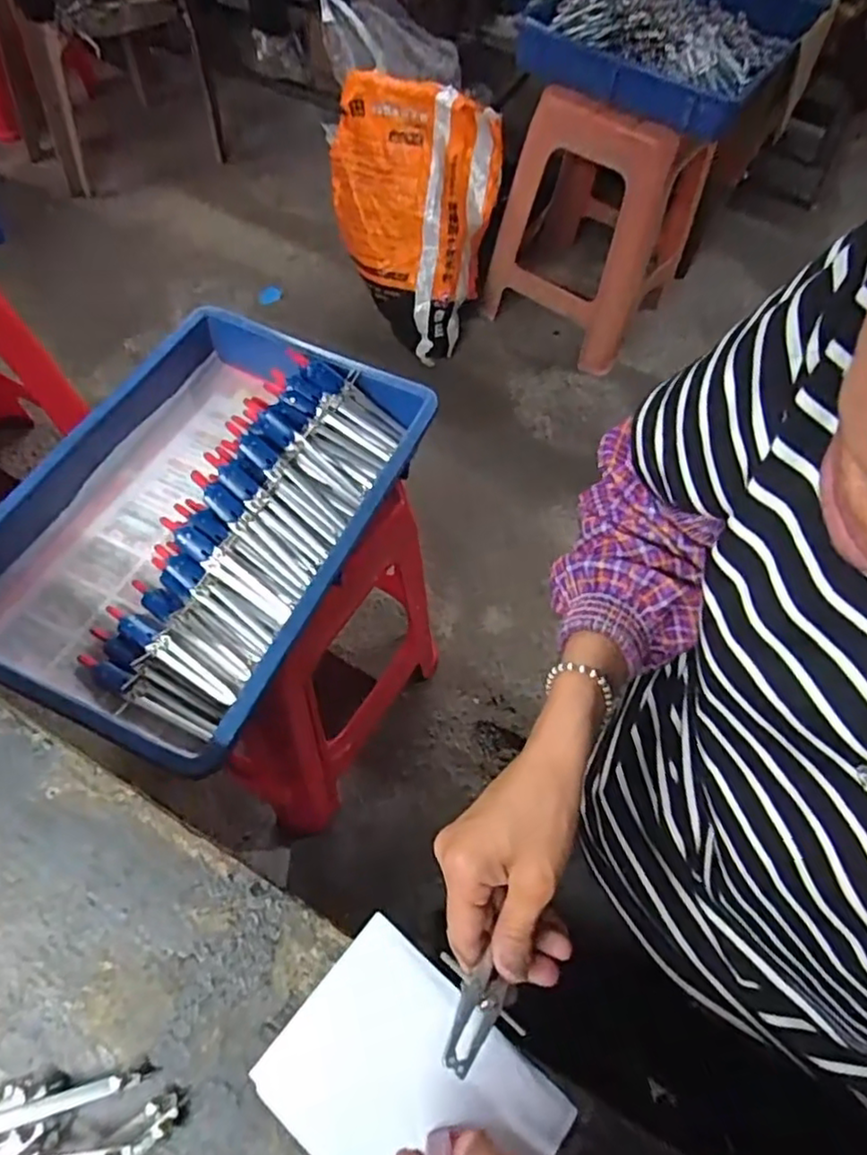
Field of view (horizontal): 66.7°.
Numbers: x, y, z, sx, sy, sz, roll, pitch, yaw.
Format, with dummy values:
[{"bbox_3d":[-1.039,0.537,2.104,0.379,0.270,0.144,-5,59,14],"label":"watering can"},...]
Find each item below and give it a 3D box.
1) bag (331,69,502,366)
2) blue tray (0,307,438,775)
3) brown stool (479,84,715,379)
[{"bbox_3d":[-0.040,-0.699,1.353,0.326,0.435,0.236,2,60,-4],"label":"bag"},{"bbox_3d":[-0.209,-0.060,0.626,0.291,0.079,0.424,24,61,9],"label":"blue tray"},{"bbox_3d":[0.354,-0.767,1.406,0.332,0.500,0.354,32,62,13],"label":"brown stool"}]

